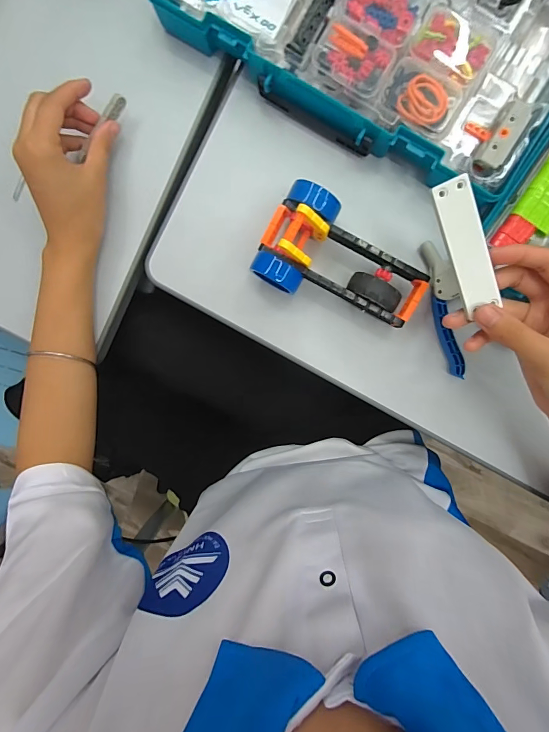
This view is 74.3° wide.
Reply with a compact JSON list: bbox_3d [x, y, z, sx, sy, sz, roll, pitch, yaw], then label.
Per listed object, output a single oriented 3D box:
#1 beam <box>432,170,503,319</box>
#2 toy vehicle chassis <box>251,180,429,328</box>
[{"bbox_3d":[0.139,-0.086,0.260,0.027,0.004,0.092,-22,105,8],"label":"beam"},{"bbox_3d":[0.064,-0.097,0.333,0.152,0.062,0.093,25,98,3],"label":"toy vehicle chassis"}]

